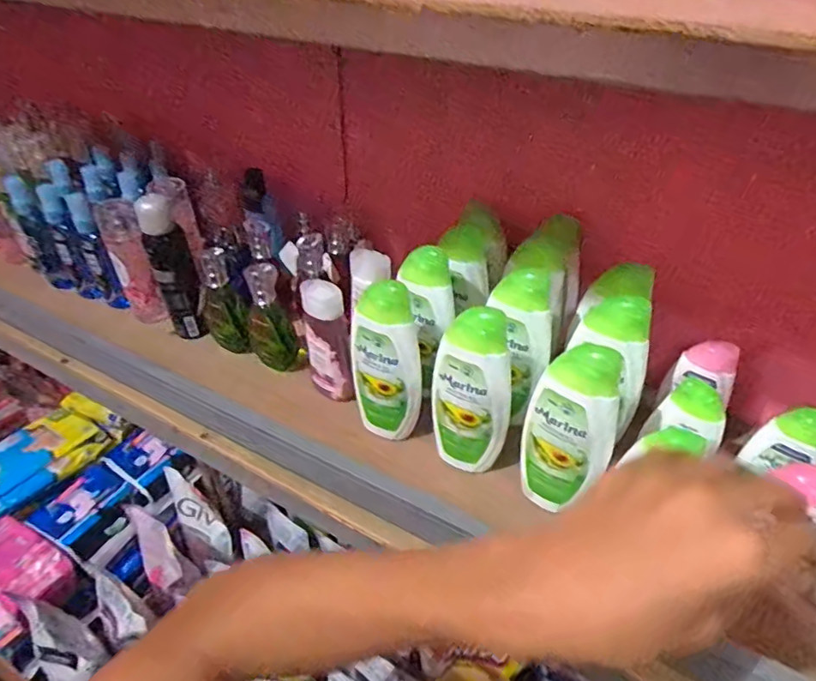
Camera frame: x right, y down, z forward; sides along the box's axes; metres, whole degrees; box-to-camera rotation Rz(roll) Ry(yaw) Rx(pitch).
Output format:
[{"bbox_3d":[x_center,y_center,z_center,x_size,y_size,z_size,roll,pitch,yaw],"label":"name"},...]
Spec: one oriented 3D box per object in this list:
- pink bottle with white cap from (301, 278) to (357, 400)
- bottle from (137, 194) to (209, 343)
[{"bbox_3d":[-0.077,0.006,0.514,0.038,0.129,0.045,-9,39,-15],"label":"pink bottle with white cap"},{"bbox_3d":[-0.254,-0.073,0.576,0.041,0.161,0.049,-14,40,-21],"label":"bottle"}]

